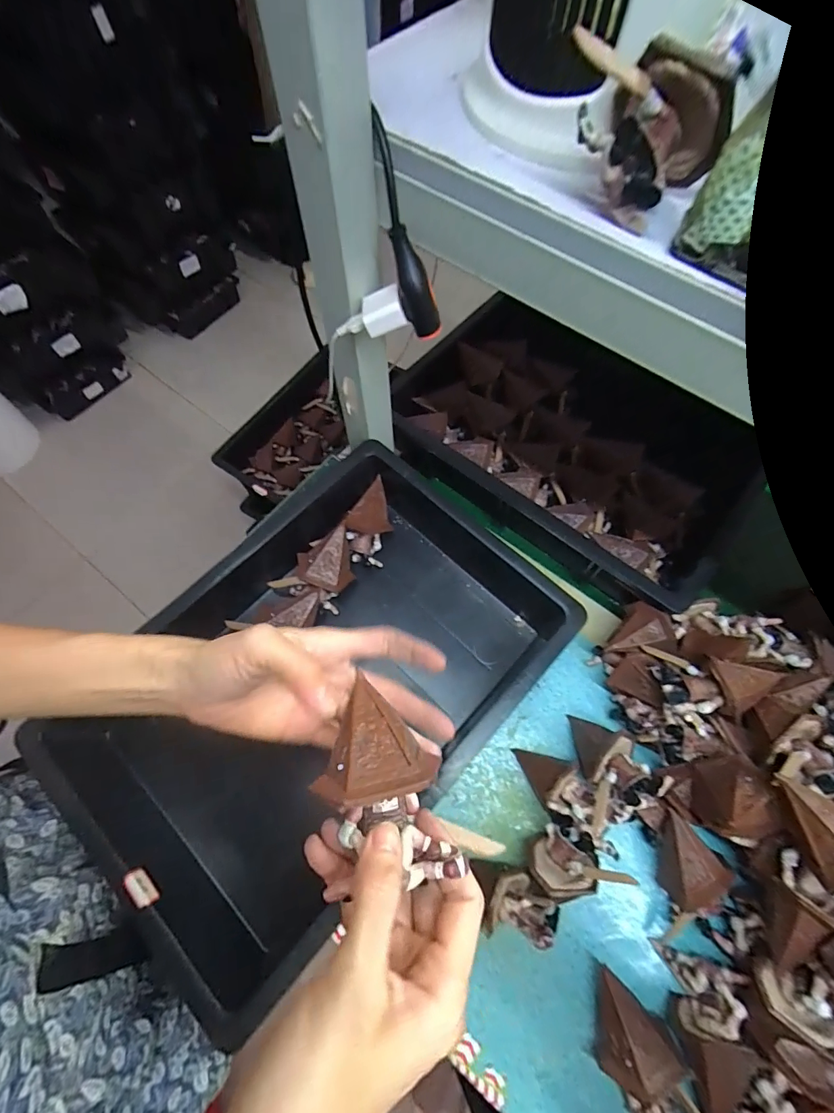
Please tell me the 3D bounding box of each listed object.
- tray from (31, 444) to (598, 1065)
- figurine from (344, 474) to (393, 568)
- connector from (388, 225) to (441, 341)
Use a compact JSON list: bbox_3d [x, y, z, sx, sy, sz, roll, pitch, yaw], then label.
[{"bbox_3d":[-0.094,0.148,0.481,0.327,0.138,0.494,42,73,15],"label":"tray"},{"bbox_3d":[-0.057,-0.044,0.546,0.055,0.047,0.095,12,68,5],"label":"figurine"},{"bbox_3d":[-0.002,-0.204,0.337,0.020,0.078,0.024,21,67,32],"label":"connector"}]

